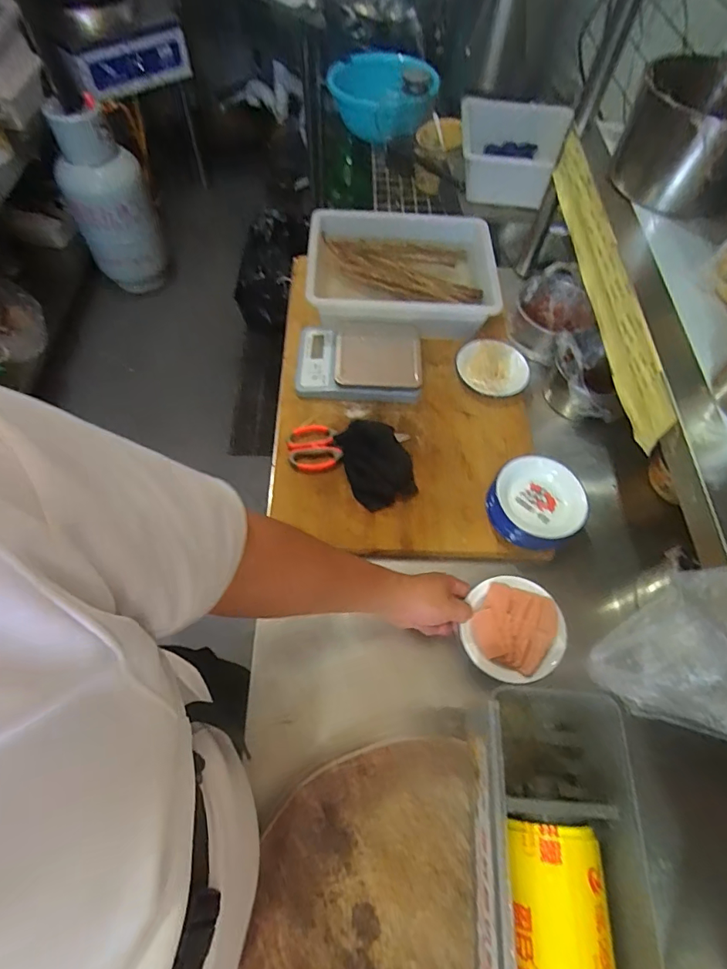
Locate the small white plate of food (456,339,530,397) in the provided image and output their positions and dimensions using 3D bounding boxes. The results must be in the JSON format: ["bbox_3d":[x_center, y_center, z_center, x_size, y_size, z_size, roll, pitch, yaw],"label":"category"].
[{"bbox_3d":[0.241,-0.227,0.870,0.128,0.020,0.140,8,61,1],"label":"small white plate of food"}]

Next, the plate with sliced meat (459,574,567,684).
[{"bbox_3d":[0.199,0.187,0.616,0.123,0.028,0.132,1,61,-2],"label":"plate with sliced meat"}]

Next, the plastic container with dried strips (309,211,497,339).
[{"bbox_3d":[0.078,-0.410,0.919,0.367,0.094,0.268,-2,62,-4],"label":"plastic container with dried strips"}]

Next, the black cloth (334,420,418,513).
[{"bbox_3d":[0.022,-0.038,0.745,0.105,0.060,0.138,-21,65,-14],"label":"black cloth"}]

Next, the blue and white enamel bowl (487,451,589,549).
[{"bbox_3d":[0.260,0.027,0.707,0.128,0.078,0.126,1,61,-2],"label":"blue and white enamel bowl"}]

